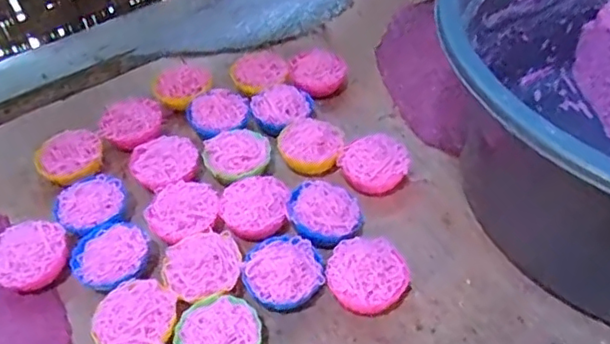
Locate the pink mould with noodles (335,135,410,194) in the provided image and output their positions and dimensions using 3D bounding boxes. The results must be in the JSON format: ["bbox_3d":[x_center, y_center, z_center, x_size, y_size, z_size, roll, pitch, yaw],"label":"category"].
[{"bbox_3d":[0.063,-0.005,0.554,0.064,0.036,0.057,-4,47,1],"label":"pink mould with noodles"}]

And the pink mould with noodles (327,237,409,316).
[{"bbox_3d":[0.049,0.083,0.467,0.060,0.038,0.060,-2,47,3],"label":"pink mould with noodles"}]

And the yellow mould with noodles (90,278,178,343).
[{"bbox_3d":[-0.126,0.115,0.450,0.060,0.036,0.065,-2,47,3],"label":"yellow mould with noodles"}]

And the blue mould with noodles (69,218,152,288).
[{"bbox_3d":[-0.160,0.071,0.496,0.061,0.036,0.066,-2,47,3],"label":"blue mould with noodles"}]

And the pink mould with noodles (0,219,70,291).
[{"bbox_3d":[-0.227,0.072,0.497,0.060,0.035,0.057,-2,47,3],"label":"pink mould with noodles"}]

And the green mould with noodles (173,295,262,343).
[{"bbox_3d":[-0.062,0.124,0.436,0.060,0.030,0.058,-2,47,3],"label":"green mould with noodles"}]

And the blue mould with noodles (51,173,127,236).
[{"bbox_3d":[-0.189,0.034,0.533,0.061,0.028,0.056,-2,47,3],"label":"blue mould with noodles"}]

